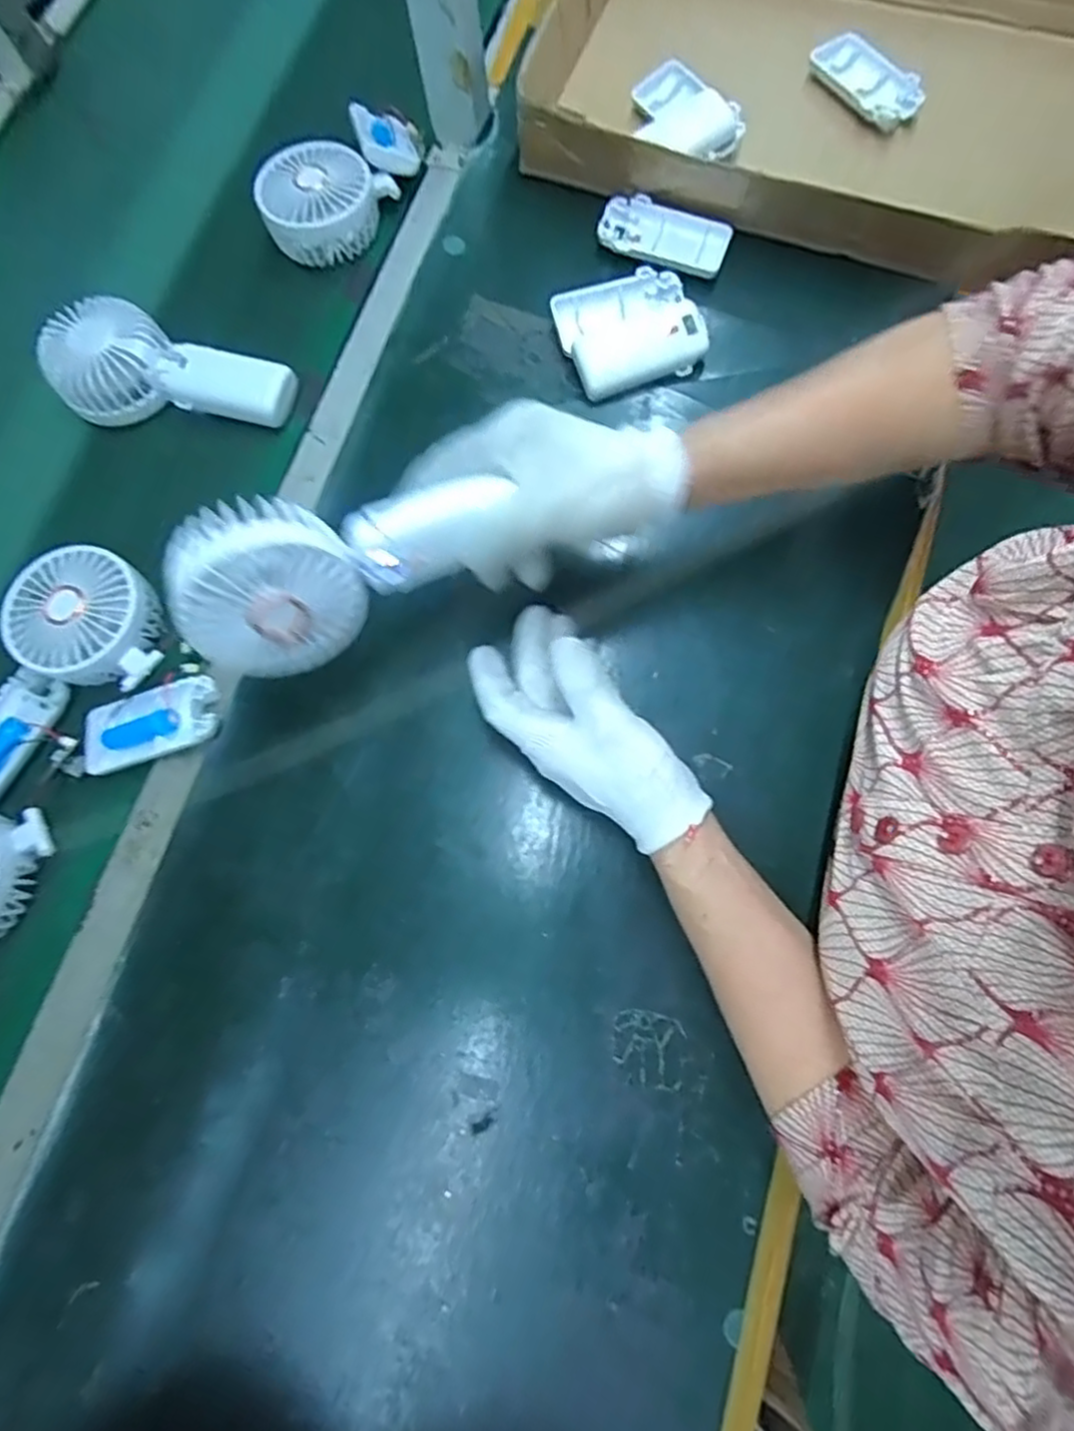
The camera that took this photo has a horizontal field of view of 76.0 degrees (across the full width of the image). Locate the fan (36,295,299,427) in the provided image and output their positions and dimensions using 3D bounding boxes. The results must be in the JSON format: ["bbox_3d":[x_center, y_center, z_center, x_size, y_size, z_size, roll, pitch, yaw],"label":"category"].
[{"bbox_3d":[-0.265,-0.244,0.494,0.164,0.044,0.079,19,76,5],"label":"fan"}]

